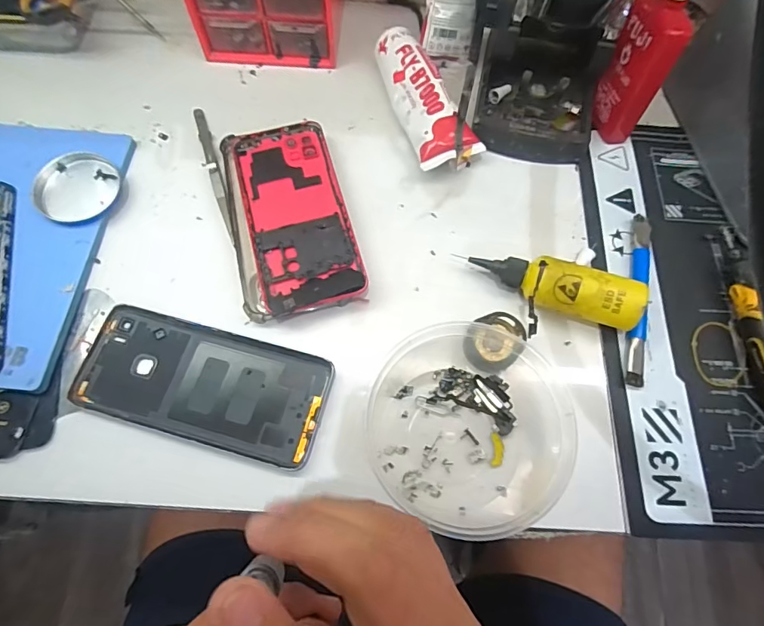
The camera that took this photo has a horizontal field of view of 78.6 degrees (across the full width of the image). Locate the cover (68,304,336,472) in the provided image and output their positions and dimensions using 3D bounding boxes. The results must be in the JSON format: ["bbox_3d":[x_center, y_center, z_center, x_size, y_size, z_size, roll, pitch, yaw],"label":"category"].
[{"bbox_3d":[-0.122,0.047,0.319,0.165,0.007,0.076,16,67,4],"label":"cover"}]

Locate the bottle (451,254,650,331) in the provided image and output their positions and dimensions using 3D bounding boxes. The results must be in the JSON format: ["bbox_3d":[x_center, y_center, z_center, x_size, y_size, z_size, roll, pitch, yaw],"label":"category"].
[{"bbox_3d":[0.123,-0.017,0.340,0.118,0.041,0.034,16,67,4],"label":"bottle"}]

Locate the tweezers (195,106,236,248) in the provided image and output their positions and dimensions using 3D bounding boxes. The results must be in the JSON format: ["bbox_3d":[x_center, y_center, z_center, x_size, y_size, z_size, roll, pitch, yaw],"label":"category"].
[{"bbox_3d":[-0.139,-0.117,0.385,0.009,0.014,0.152,-17,69,-10],"label":"tweezers"}]

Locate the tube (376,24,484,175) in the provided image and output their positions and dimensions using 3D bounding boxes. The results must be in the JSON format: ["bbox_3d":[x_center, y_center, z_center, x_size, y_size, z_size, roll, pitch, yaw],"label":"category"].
[{"bbox_3d":[0.037,-0.186,0.404,0.050,0.041,0.136,-17,69,-9],"label":"tube"}]

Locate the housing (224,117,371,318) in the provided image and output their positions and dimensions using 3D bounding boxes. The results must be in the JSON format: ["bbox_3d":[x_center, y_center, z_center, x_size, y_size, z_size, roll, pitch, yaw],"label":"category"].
[{"bbox_3d":[-0.073,-0.076,0.366,0.085,0.020,0.167,-13,68,-8],"label":"housing"}]

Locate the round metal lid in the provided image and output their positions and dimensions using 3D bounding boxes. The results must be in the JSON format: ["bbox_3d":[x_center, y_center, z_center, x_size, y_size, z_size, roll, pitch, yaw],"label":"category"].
[{"bbox_3d":[-0.241,-0.099,0.368,0.054,0.015,0.059,22,68,7],"label":"round metal lid"}]

